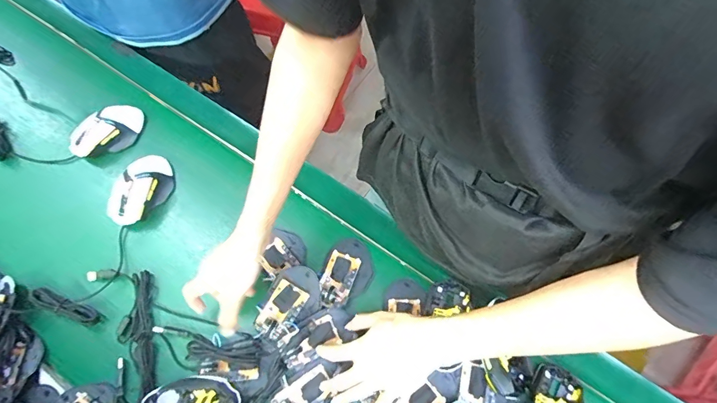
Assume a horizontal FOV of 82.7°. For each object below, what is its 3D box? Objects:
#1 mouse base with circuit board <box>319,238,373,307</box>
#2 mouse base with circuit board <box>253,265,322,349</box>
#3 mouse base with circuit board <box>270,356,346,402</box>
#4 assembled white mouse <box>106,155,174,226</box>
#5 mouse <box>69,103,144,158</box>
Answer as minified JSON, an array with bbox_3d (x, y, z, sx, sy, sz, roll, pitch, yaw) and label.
[{"bbox_3d":[-0.019,0.103,0.594,0.070,0.017,0.104,22,70,6],"label":"mouse base with circuit board"},{"bbox_3d":[-0.096,0.145,0.564,0.068,0.023,0.111,31,75,-5],"label":"mouse base with circuit board"},{"bbox_3d":[-0.066,0.243,0.523,0.093,0.023,0.048,-40,76,-15],"label":"mouse base with circuit board"},{"bbox_3d":[-0.340,-0.018,0.639,0.067,0.043,0.123,28,71,8],"label":"assembled white mouse"},{"bbox_3d":[-0.422,-0.118,0.681,0.125,0.044,0.067,-31,74,-12],"label":"mouse"}]

